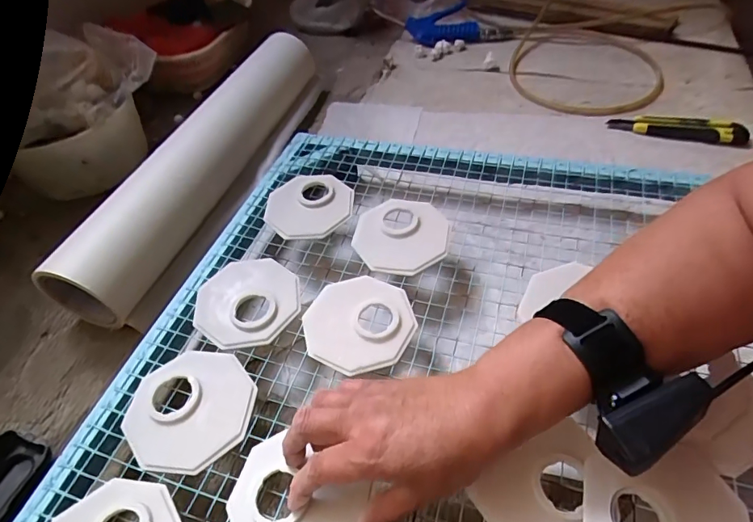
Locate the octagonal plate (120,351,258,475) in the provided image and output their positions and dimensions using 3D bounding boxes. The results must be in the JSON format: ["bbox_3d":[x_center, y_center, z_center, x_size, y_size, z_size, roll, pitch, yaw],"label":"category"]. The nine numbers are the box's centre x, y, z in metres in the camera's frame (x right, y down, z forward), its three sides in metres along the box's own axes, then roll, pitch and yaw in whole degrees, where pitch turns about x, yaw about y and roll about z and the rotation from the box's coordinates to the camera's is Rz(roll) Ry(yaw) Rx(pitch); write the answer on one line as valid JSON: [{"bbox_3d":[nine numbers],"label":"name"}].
[{"bbox_3d":[-0.154,0.121,0.378,0.099,0.008,0.097,-38,52,-22],"label":"octagonal plate"}]

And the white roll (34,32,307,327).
[{"bbox_3d":[-0.218,-0.159,0.640,0.084,0.106,0.570,12,52,15],"label":"white roll"}]

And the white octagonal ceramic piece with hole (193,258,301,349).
[{"bbox_3d":[-0.127,0.037,0.445,0.099,0.010,0.101,-11,47,0],"label":"white octagonal ceramic piece with hole"}]

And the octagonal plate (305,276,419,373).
[{"bbox_3d":[-0.016,0.054,0.423,0.101,0.007,0.100,15,52,22],"label":"octagonal plate"}]

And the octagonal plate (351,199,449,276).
[{"bbox_3d":[0.025,-0.029,0.489,0.099,0.011,0.100,0,48,11],"label":"octagonal plate"}]

